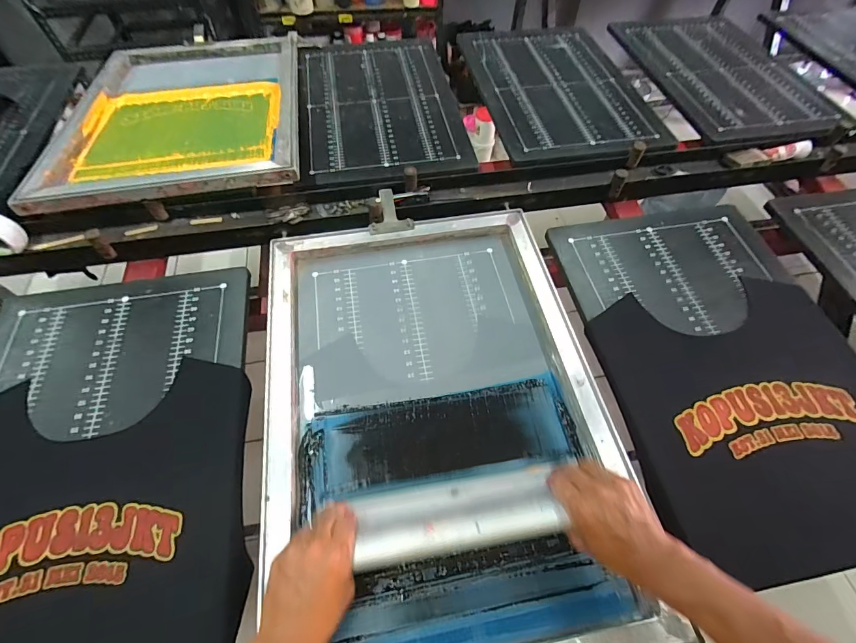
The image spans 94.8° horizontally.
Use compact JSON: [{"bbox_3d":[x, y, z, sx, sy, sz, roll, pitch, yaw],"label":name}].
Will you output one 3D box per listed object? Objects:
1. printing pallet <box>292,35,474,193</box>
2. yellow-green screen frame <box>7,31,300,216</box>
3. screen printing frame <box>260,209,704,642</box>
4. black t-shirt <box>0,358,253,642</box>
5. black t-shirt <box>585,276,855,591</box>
[{"bbox_3d":[-0.112,-0.521,0.944,0.367,0.018,0.574,-7,60,-6],"label":"printing pallet"},{"bbox_3d":[-0.538,-0.495,0.886,0.485,0.045,0.675,-9,55,-7],"label":"yellow-green screen frame"},{"bbox_3d":[0.008,0.111,0.565,0.457,0.040,0.641,-9,60,-7],"label":"screen printing frame"},{"bbox_3d":[-0.447,0.272,0.495,0.408,0.033,0.407,-9,60,-7],"label":"black t-shirt"},{"bbox_3d":[0.505,0.132,0.597,0.416,0.061,0.419,-7,60,-6],"label":"black t-shirt"}]

